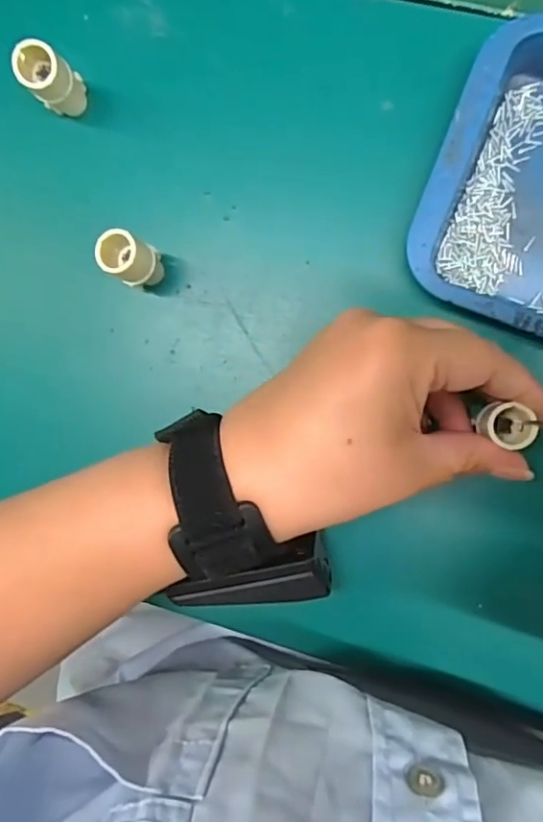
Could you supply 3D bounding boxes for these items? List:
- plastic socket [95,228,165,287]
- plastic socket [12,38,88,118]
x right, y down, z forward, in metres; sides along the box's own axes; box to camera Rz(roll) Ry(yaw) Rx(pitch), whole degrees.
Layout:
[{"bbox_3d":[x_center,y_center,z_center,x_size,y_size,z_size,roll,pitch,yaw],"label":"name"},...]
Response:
[{"bbox_3d":[-0.062,-0.068,0.261,0.019,0.044,0.020,0,90,6],"label":"plastic socket"},{"bbox_3d":[-0.096,-0.147,0.260,0.020,0.044,0.016,-40,86,5],"label":"plastic socket"}]

